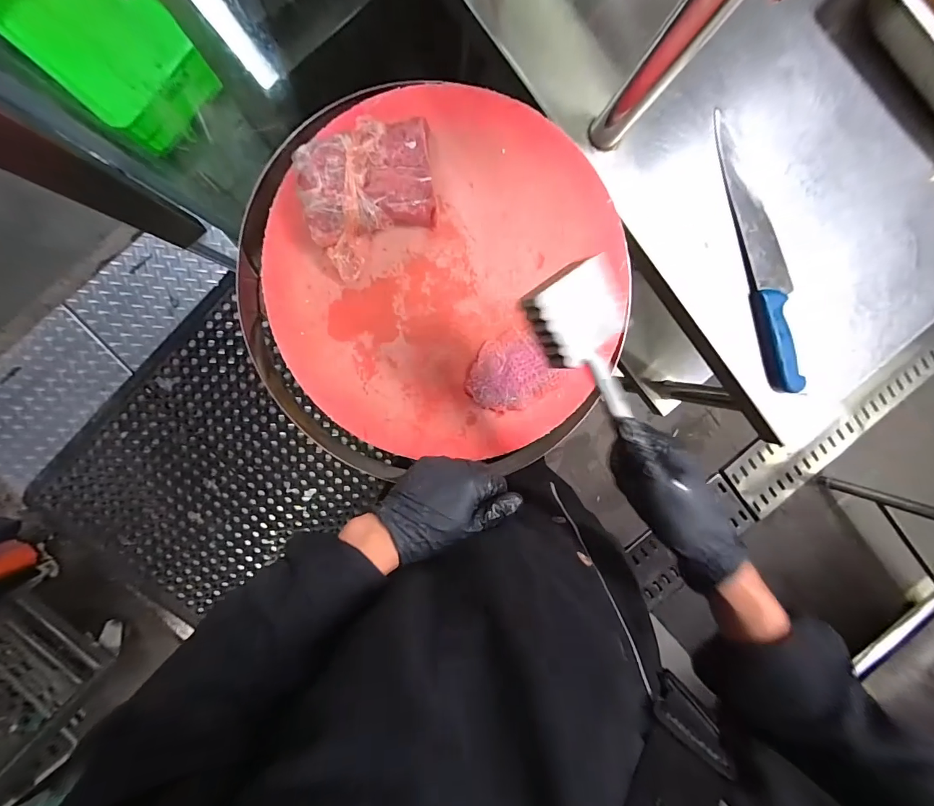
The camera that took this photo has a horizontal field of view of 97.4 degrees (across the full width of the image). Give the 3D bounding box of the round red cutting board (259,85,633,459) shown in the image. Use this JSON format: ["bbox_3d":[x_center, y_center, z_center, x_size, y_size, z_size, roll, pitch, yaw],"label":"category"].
[{"bbox_3d":[-0.012,-0.130,0.444,0.377,0.020,0.372,0,95,-5],"label":"round red cutting board"}]

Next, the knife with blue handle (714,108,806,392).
[{"bbox_3d":[0.382,-0.188,0.529,0.050,0.023,0.352,-19,99,-3],"label":"knife with blue handle"}]

